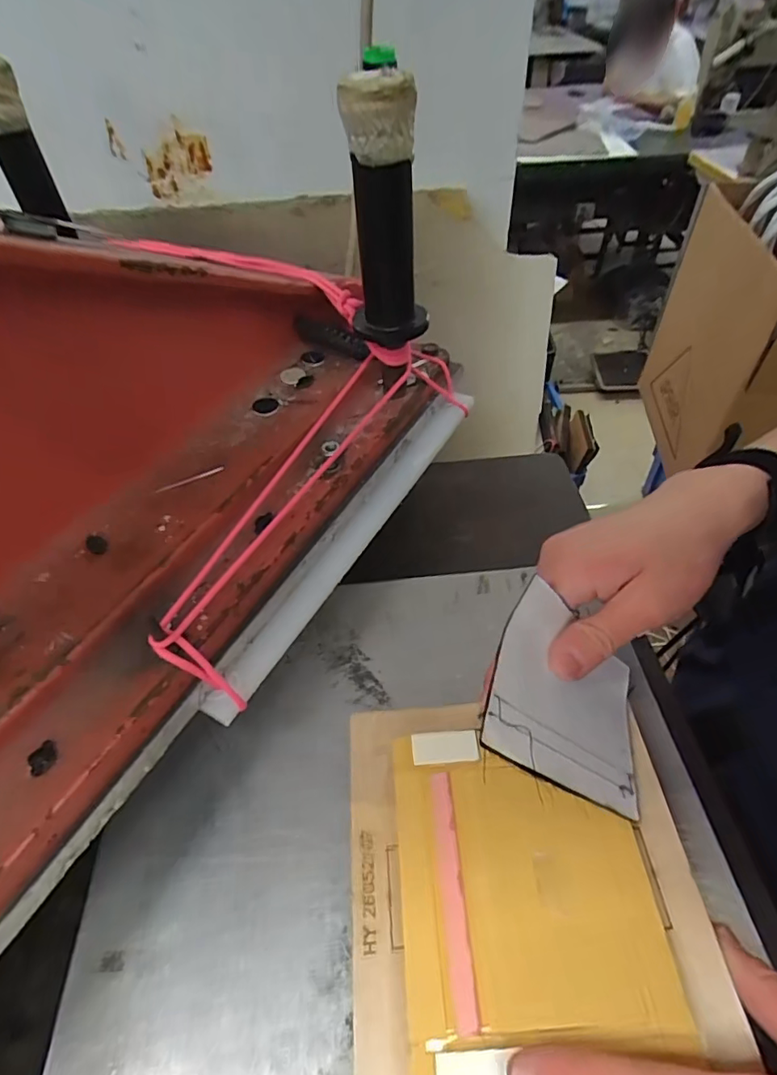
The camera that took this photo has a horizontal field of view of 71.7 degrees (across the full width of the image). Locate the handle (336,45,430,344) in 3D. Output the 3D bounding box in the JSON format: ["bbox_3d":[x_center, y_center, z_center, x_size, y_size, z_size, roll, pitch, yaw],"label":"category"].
[{"bbox_3d":[-0.001,-0.186,0.314,0.045,0.137,0.044,-2,48,2],"label":"handle"}]

